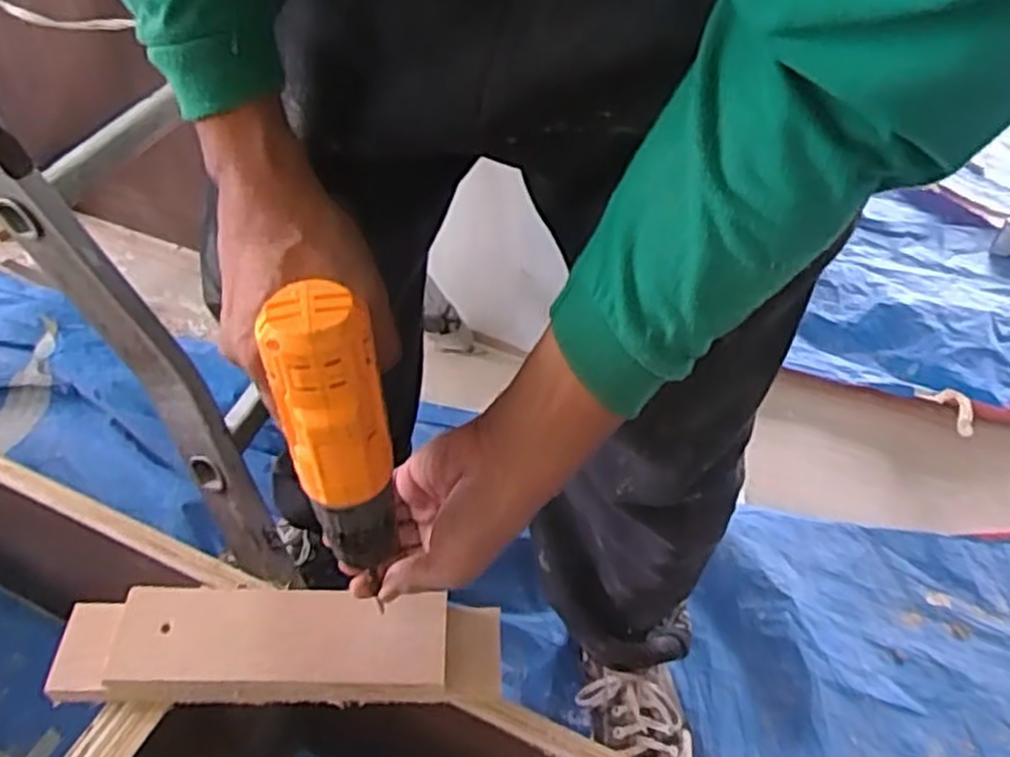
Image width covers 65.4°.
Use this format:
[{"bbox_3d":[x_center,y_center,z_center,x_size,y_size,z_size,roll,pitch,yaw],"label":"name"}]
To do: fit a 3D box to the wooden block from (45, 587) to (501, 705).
[{"bbox_3d":[-0.153,0.182,0.546,0.295,0.035,0.073,1,48,-3],"label":"wooden block"}]

